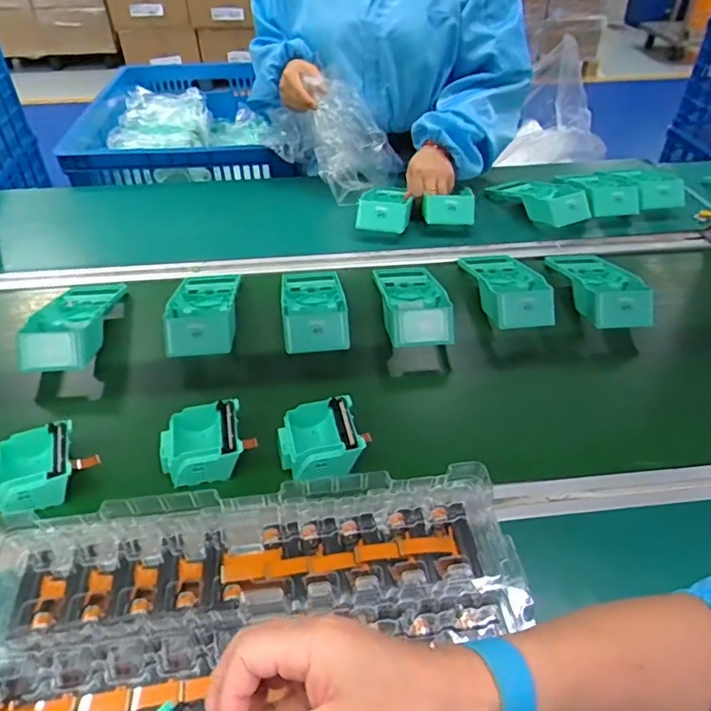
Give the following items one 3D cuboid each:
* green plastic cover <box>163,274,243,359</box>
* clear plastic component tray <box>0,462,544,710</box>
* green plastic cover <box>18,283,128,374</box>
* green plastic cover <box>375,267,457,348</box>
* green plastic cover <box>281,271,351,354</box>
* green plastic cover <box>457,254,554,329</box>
[{"bbox_3d":[-0.201,-0.068,0.728,0.089,0.047,0.196,-8,42,-4],"label":"green plastic cover"},{"bbox_3d":[-0.062,0.210,0.347,0.383,0.047,0.287,-9,42,-5],"label":"clear plastic component tray"},{"bbox_3d":[-0.367,-0.047,0.713,0.092,0.055,0.194,-5,42,-1],"label":"green plastic cover"},{"bbox_3d":[0.078,-0.080,0.761,0.090,0.057,0.208,-6,42,-1],"label":"green plastic cover"},{"bbox_3d":[-0.056,-0.070,0.745,0.082,0.063,0.208,-8,42,-4],"label":"green plastic cover"},{"bbox_3d":[0.215,-0.109,0.786,0.091,0.054,0.202,-5,42,-1],"label":"green plastic cover"}]

